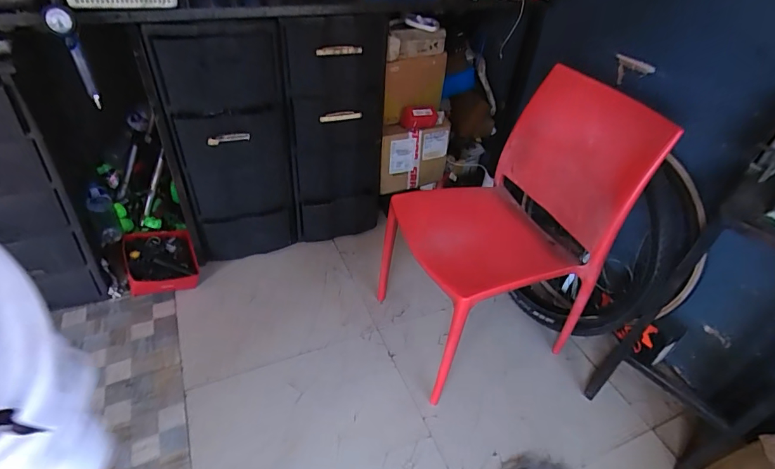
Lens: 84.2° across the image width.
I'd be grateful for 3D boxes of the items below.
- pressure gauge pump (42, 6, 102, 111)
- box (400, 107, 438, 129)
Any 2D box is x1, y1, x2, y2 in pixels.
[{"bbox_3d":[-0.712,-0.400,0.978,0.058,0.209,0.052,-19,46,-26],"label":"pressure gauge pump"},{"bbox_3d":[0.114,-0.430,1.552,0.137,0.078,0.050,-10,43,-18],"label":"box"}]

